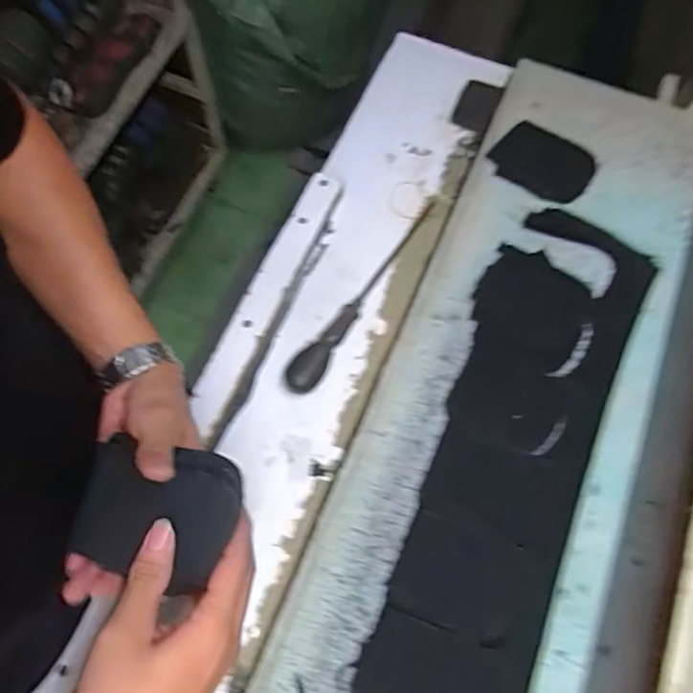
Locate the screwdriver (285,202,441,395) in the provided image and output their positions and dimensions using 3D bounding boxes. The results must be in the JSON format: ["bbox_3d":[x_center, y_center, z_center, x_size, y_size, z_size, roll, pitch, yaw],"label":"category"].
[{"bbox_3d":[0.018,-0.065,0.585,0.033,0.028,0.270,30,72,12],"label":"screwdriver"}]

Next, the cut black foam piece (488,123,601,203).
[{"bbox_3d":[0.225,-0.211,0.621,0.108,0.011,0.086,30,72,12],"label":"cut black foam piece"}]

